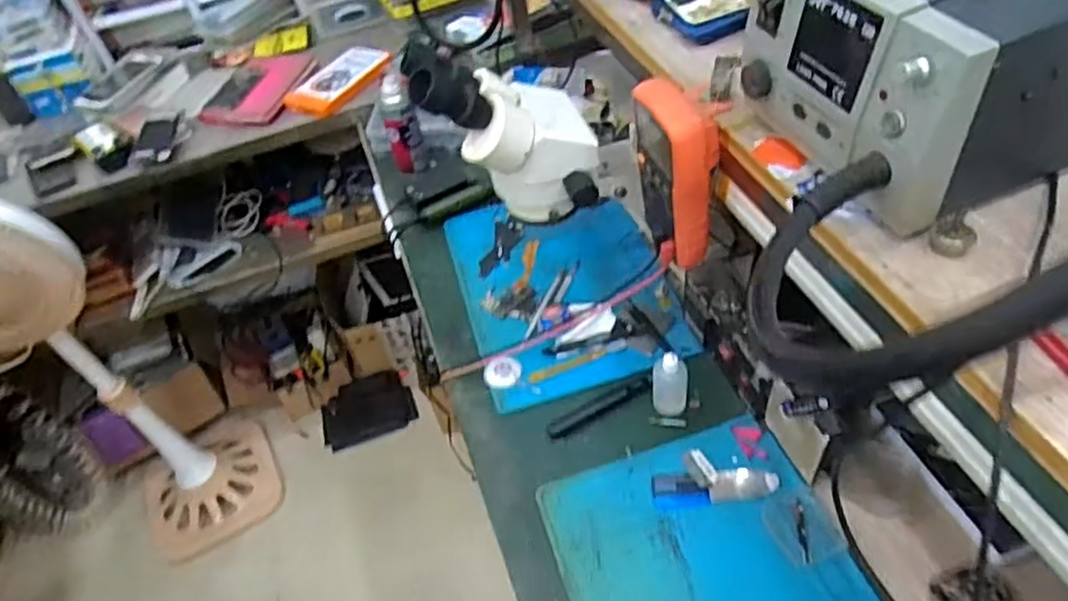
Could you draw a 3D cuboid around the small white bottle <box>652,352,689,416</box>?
[{"bbox_3d":[0.144,0.087,0.740,0.038,0.077,0.038,3,48,14],"label":"small white bottle"}]

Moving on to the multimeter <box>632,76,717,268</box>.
[{"bbox_3d":[0.136,-0.116,0.664,0.055,0.168,0.083,-16,46,-3],"label":"multimeter"}]

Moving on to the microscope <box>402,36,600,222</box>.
[{"bbox_3d":[-0.024,-0.178,0.745,0.173,0.189,0.122,-6,47,6],"label":"microscope"}]

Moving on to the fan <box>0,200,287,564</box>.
[{"bbox_3d":[-0.857,0.139,1.343,0.390,0.961,0.358,19,54,27],"label":"fan"}]

